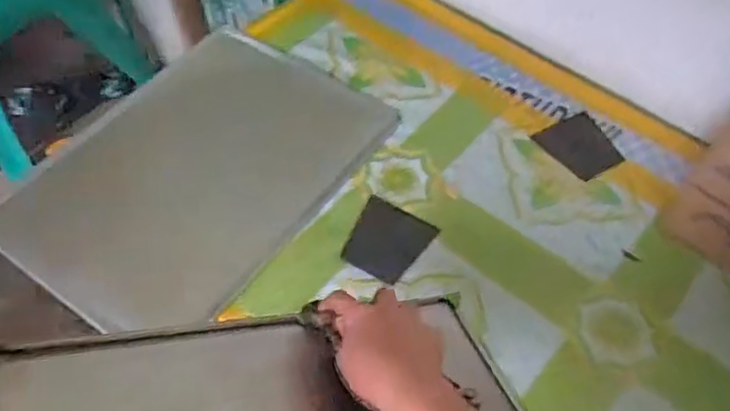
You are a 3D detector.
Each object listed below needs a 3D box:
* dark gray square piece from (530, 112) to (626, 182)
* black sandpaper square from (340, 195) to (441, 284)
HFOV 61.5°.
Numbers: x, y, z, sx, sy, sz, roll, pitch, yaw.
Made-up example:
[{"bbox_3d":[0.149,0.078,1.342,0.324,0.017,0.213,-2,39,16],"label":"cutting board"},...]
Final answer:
[{"bbox_3d":[0.300,-0.081,0.862,0.080,0.008,0.097,-32,65,10],"label":"dark gray square piece"},{"bbox_3d":[0.024,0.041,0.732,0.089,0.004,0.098,31,59,18],"label":"black sandpaper square"}]

